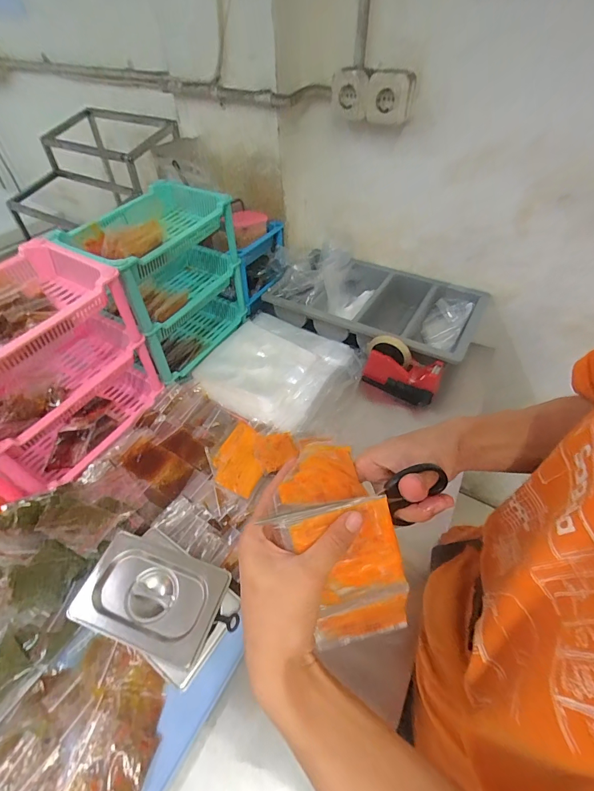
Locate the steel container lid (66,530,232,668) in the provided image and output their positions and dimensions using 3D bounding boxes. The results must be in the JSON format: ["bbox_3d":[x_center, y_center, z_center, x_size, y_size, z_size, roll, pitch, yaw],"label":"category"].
[{"bbox_3d":[-0.187,0.255,0.465,0.173,0.012,0.116,16,52,12],"label":"steel container lid"}]

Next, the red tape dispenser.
[{"bbox_3d":[0.224,-0.051,0.782,0.162,0.108,0.065,21,52,18],"label":"red tape dispenser"}]

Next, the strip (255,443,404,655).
[{"bbox_3d":[0.026,0.104,0.299,0.086,0.058,0.149,-13,52,-11],"label":"strip"}]

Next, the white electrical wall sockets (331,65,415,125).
[{"bbox_3d":[0.154,-0.612,0.741,0.161,0.086,0.037,20,53,15],"label":"white electrical wall sockets"}]

